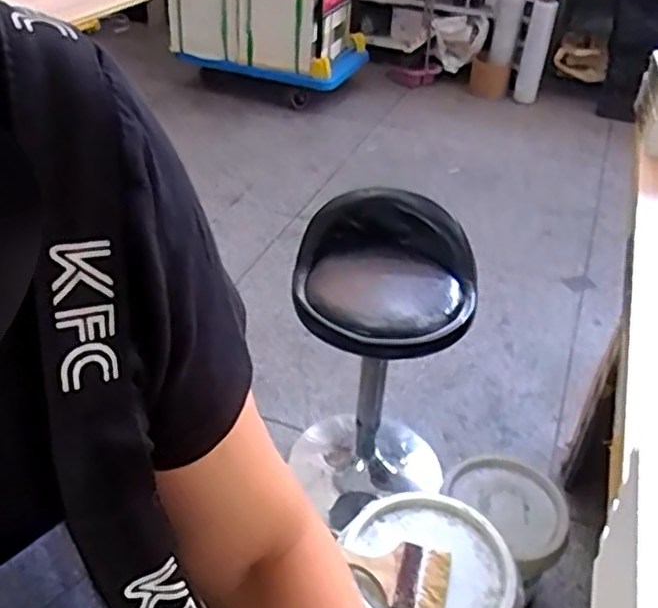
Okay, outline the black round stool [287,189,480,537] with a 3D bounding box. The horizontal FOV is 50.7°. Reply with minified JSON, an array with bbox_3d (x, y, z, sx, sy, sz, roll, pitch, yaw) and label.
[{"bbox_3d":[0.102,0.140,1.499,0.347,0.650,0.344,10,38,9],"label":"black round stool"}]

